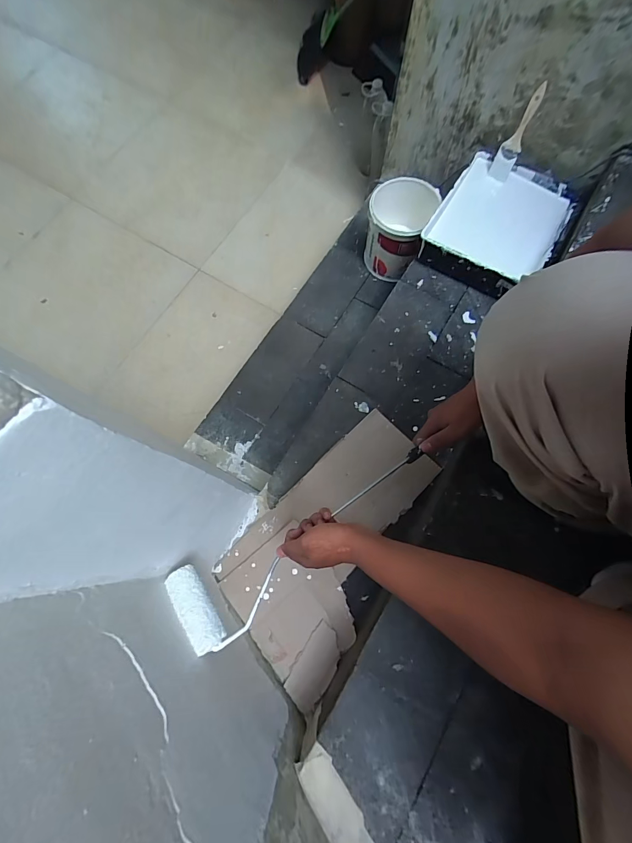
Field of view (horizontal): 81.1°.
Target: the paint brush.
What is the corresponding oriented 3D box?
[{"bbox_3d":[0.501,-0.709,0.916,0.052,0.192,0.025,26,47,5],"label":"paint brush"}]

